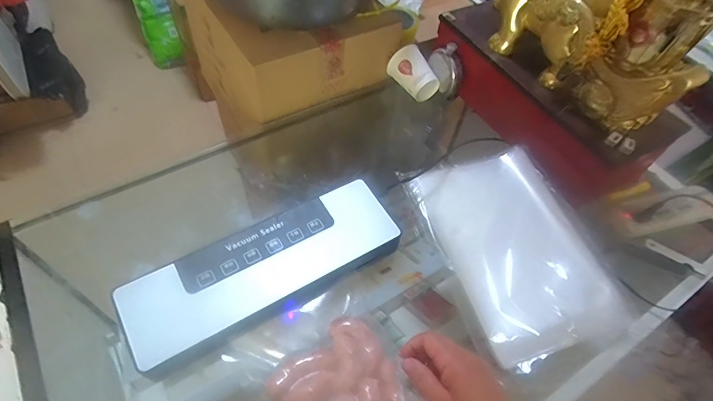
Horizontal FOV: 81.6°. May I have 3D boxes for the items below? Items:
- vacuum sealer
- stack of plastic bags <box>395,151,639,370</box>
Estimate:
[{"bbox_3d":[-0.109,0.086,0.525,0.340,0.038,0.117,-25,61,-21],"label":"vacuum sealer"},{"bbox_3d":[0.223,0.061,0.587,0.215,0.027,0.317,-14,57,-15],"label":"stack of plastic bags"}]

